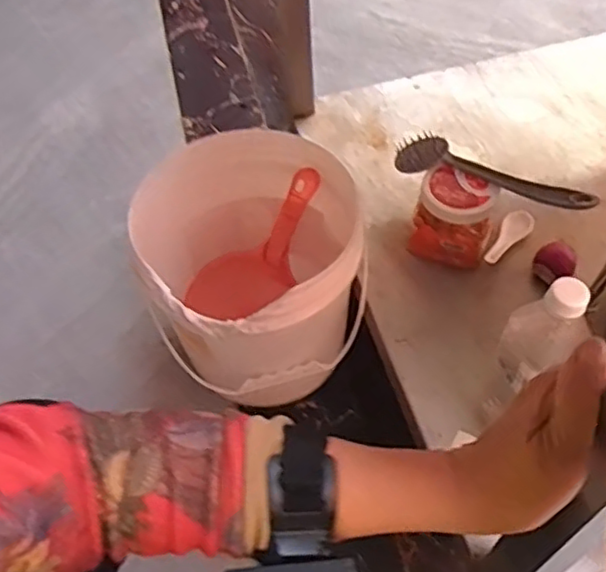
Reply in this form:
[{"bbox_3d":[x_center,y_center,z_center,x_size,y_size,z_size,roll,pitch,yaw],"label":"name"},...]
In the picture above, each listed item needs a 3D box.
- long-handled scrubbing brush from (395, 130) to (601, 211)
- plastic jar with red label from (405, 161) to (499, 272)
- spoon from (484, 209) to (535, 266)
[{"bbox_3d":[0.223,-0.131,0.770,0.238,0.056,0.046,29,62,21],"label":"long-handled scrubbing brush"},{"bbox_3d":[0.182,-0.081,0.788,0.096,0.098,0.082,17,58,15],"label":"plastic jar with red label"},{"bbox_3d":[0.261,-0.063,0.816,0.033,0.016,0.103,33,64,23],"label":"spoon"}]

